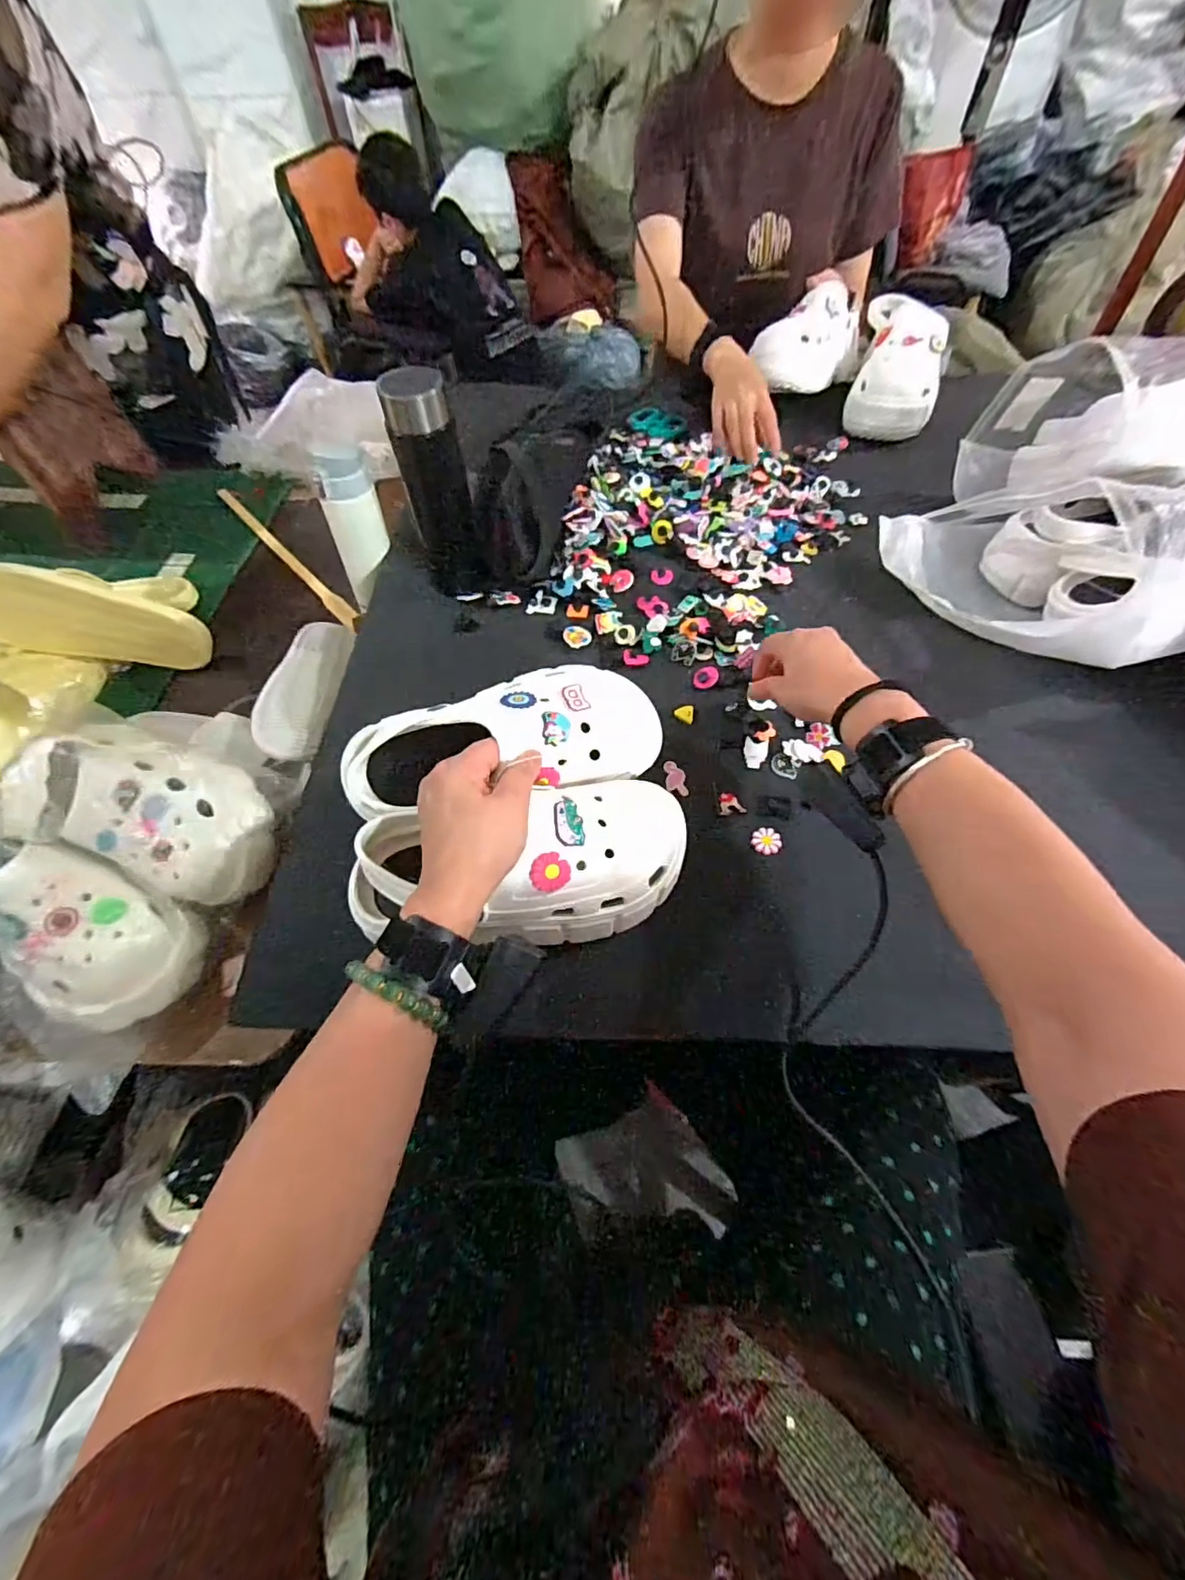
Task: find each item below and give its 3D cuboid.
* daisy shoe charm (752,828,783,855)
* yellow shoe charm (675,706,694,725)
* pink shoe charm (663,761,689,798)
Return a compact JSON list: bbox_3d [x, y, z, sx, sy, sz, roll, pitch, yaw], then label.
[{"bbox_3d":[0.152,0.045,0.479,0.023,0.006,0.024,-1,59,1],"label":"daisy shoe charm"},{"bbox_3d":[0.092,-0.075,0.552,0.018,0.004,0.019,0,83,5],"label":"yellow shoe charm"},{"bbox_3d":[0.078,-0.011,0.516,0.019,0.004,0.037,-4,59,-1],"label":"pink shoe charm"}]

